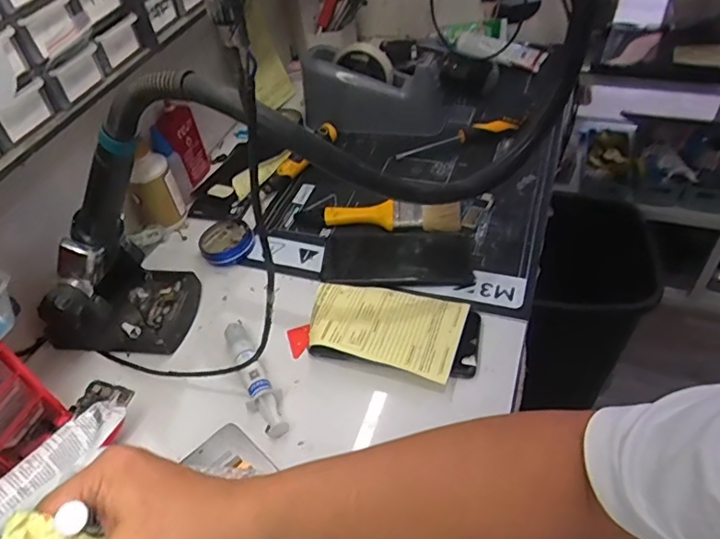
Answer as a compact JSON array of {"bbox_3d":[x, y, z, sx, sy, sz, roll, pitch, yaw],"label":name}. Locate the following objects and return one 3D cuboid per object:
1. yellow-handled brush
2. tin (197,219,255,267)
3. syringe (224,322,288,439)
[{"bbox_3d":[0.037,-0.065,0.650,0.163,0.022,0.033,2,47,8],"label":"yellow-handled brush"},{"bbox_3d":[-0.160,-0.033,0.648,0.062,0.014,0.062,-3,46,3],"label":"tin"},{"bbox_3d":[-0.101,0.102,0.515,0.029,0.024,0.128,-25,49,-17],"label":"syringe"}]

